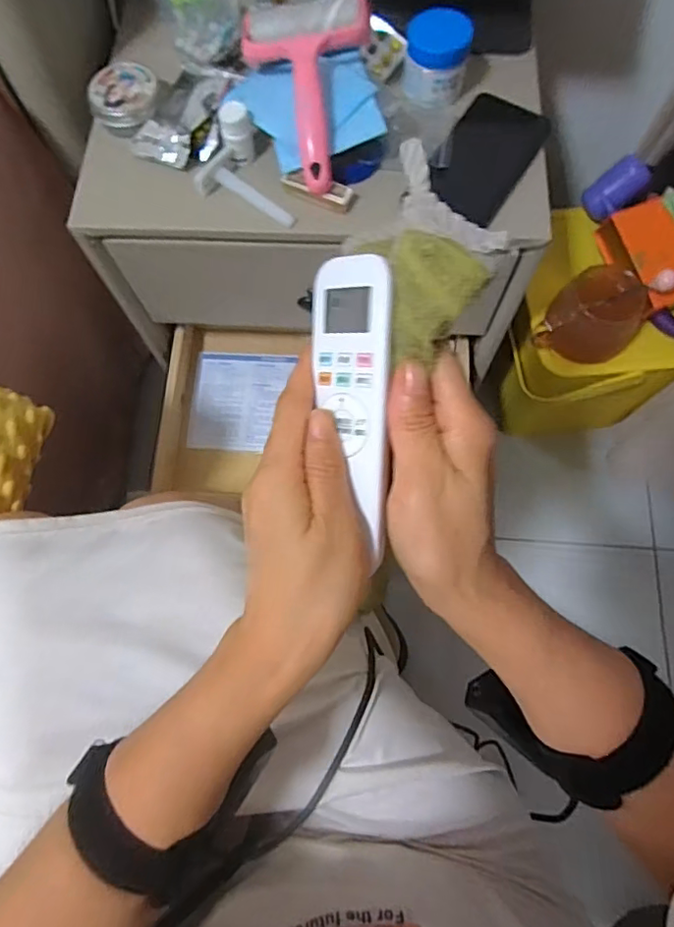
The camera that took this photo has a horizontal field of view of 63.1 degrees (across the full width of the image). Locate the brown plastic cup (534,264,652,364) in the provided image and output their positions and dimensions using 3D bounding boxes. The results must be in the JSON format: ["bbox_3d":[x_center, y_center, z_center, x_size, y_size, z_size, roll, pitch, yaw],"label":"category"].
[{"bbox_3d":[0.298,-0.170,0.635,0.102,0.061,0.096,31,75,10],"label":"brown plastic cup"}]

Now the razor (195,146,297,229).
[{"bbox_3d":[-0.081,-0.250,0.510,0.094,0.019,0.047,29,74,-7],"label":"razor"}]

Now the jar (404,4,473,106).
[{"bbox_3d":[0.094,-0.381,0.517,0.057,0.053,0.058,1,72,1],"label":"jar"}]

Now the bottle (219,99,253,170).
[{"bbox_3d":[-0.092,-0.302,0.500,0.027,0.043,0.022,-6,72,-1],"label":"bottle"}]

